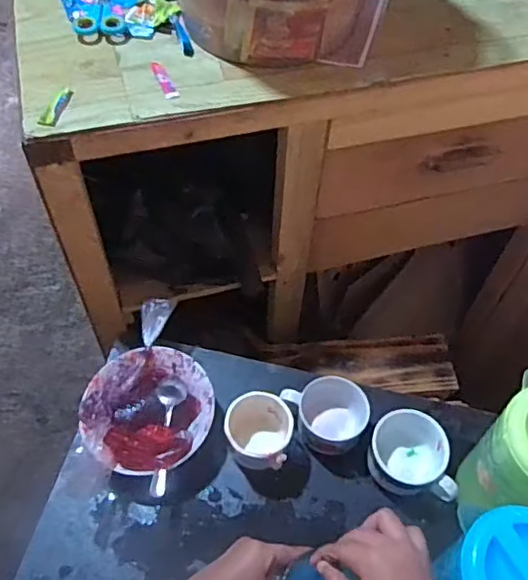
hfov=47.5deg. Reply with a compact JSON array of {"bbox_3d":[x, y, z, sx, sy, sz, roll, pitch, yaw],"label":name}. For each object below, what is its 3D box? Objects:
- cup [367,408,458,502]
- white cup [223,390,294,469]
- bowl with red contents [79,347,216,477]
[{"bbox_3d":[0.172,0.196,0.707,0.095,0.066,0.088,0,57,0],"label":"cup"},{"bbox_3d":[-0.005,0.165,0.719,0.076,0.065,0.080,0,57,0],"label":"white cup"},{"bbox_3d":[-0.140,0.146,0.726,0.149,0.053,0.154,0,57,0],"label":"bowl with red contents"}]

